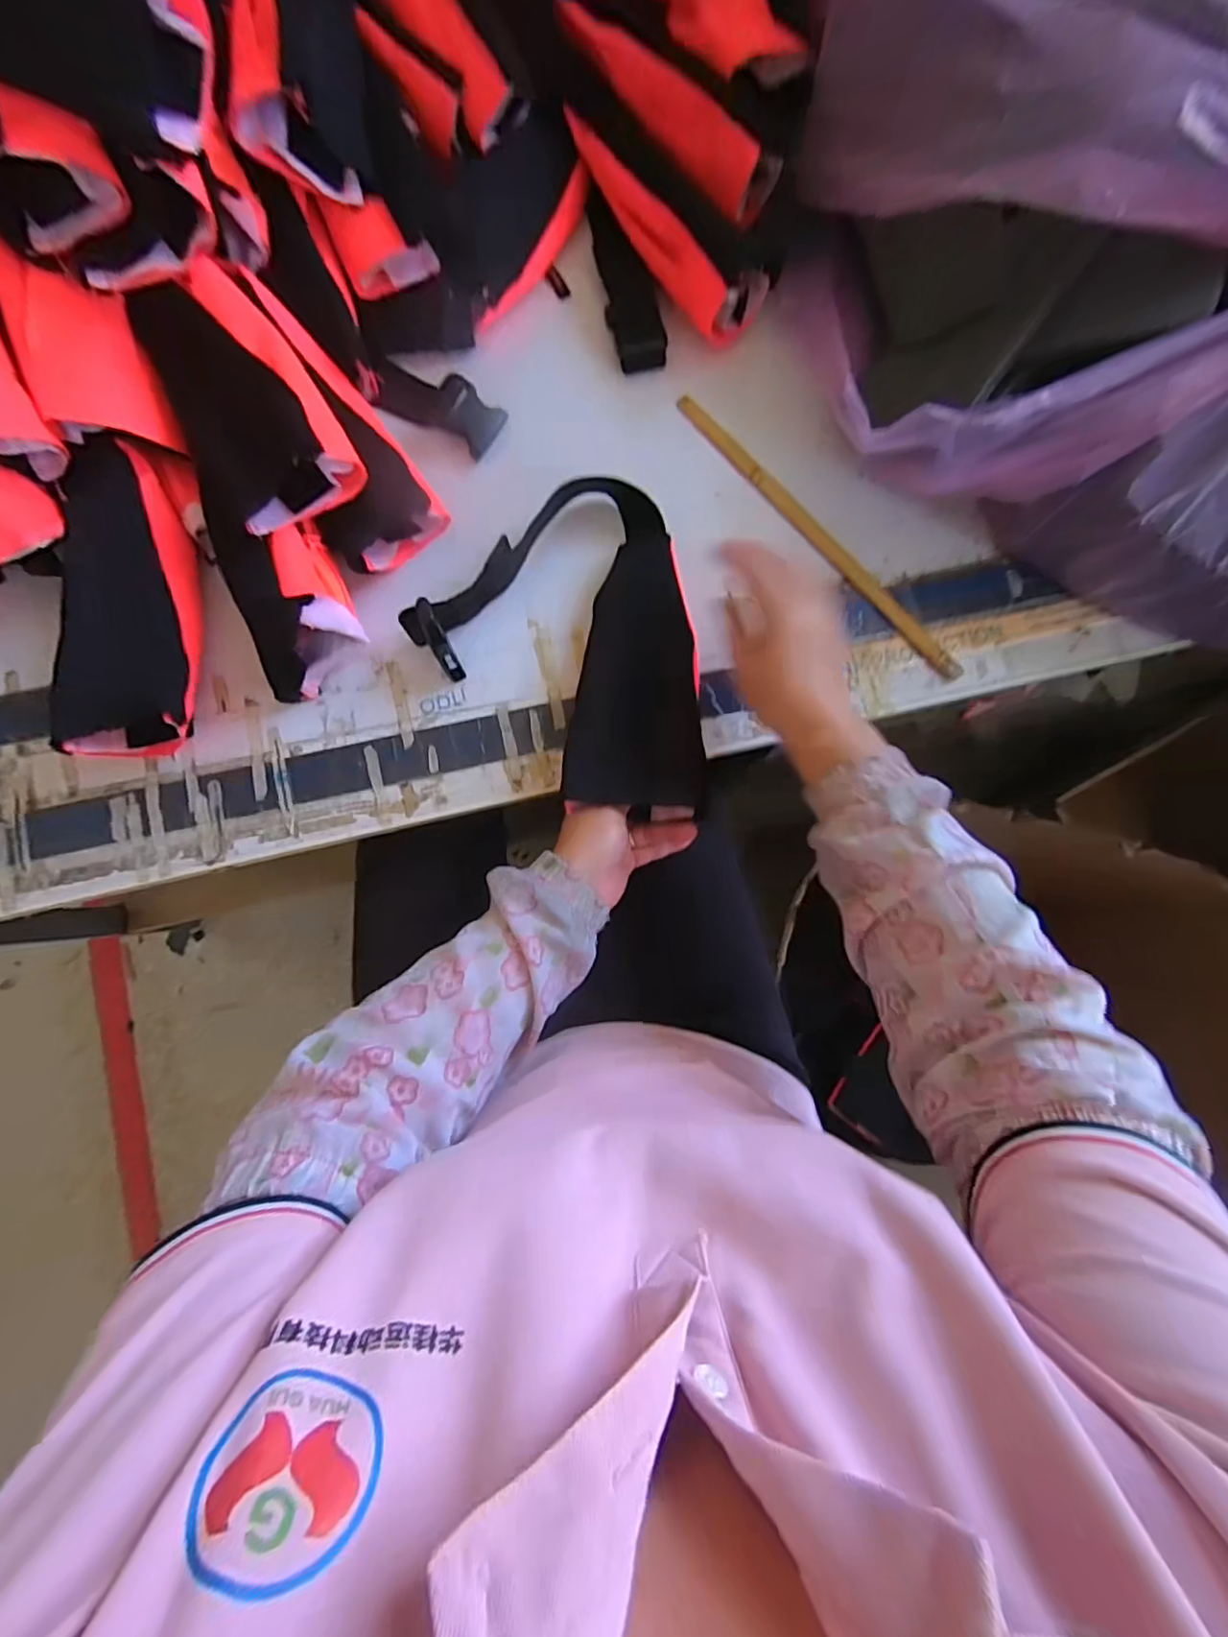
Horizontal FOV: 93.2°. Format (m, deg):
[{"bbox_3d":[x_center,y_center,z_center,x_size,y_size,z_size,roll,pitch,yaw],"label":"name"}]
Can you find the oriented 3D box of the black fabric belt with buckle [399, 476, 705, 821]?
[{"bbox_3d":[-0.039,-0.123,0.456,0.207,0.039,0.269,-12,85,-4],"label":"black fabric belt with buckle"}]

